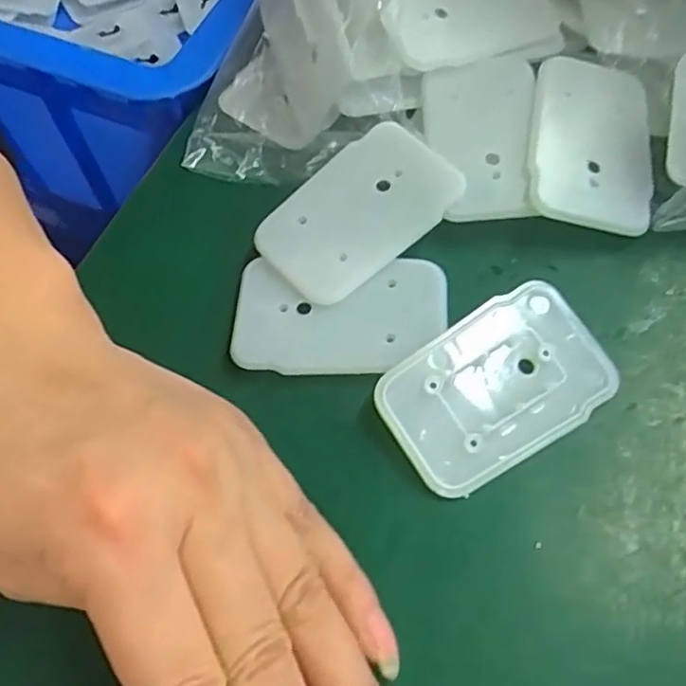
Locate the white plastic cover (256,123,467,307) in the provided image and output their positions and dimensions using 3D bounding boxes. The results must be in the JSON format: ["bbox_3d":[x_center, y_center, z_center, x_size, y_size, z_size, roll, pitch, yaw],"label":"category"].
[{"bbox_3d":[0.006,-0.044,0.220,0.065,0.004,0.041,-45,75,-6],"label":"white plastic cover"}]

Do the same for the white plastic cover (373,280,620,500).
[{"bbox_3d":[0.046,0.012,0.194,0.065,0.012,0.042,-30,65,-14],"label":"white plastic cover"}]

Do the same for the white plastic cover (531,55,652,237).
[{"bbox_3d":[0.086,-0.069,0.221,0.042,0.005,0.061,13,75,-2],"label":"white plastic cover"}]

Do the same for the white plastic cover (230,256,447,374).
[{"bbox_3d":[-0.002,-0.009,0.212,0.068,0.008,0.040,3,62,3],"label":"white plastic cover"}]

